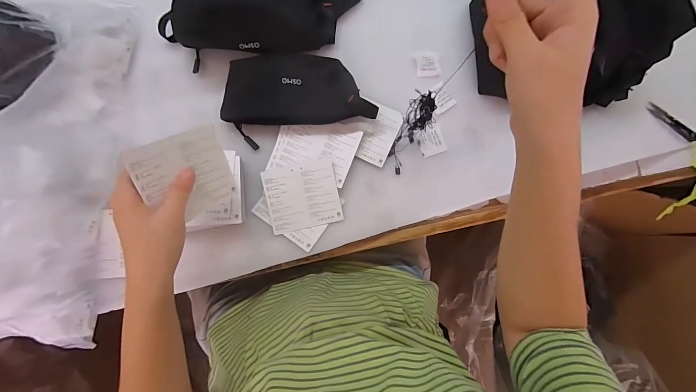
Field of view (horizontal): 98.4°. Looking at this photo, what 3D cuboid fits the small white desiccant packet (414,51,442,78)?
[{"bbox_3d":[0.128,-0.210,0.478,0.040,0.006,0.040,-10,85,-7],"label":"small white desiccant packet"}]

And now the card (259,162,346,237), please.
[{"bbox_3d":[-0.062,0.001,0.421,0.098,0.004,0.089,-12,93,-3],"label":"card"}]

